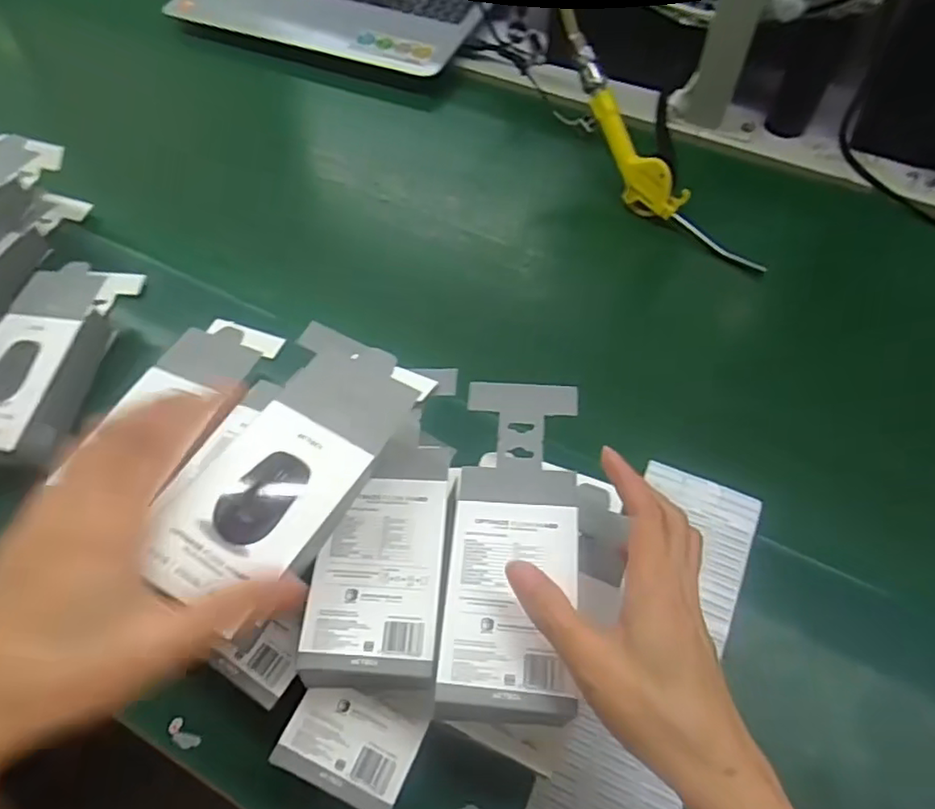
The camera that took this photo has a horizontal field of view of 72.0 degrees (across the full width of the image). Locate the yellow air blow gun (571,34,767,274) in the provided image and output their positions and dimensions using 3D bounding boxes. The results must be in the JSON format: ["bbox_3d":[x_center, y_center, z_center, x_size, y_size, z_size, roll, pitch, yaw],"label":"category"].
[{"bbox_3d":[0.168,-0.219,0.604,0.028,0.064,0.263,-34,90,-18],"label":"yellow air blow gun"}]

